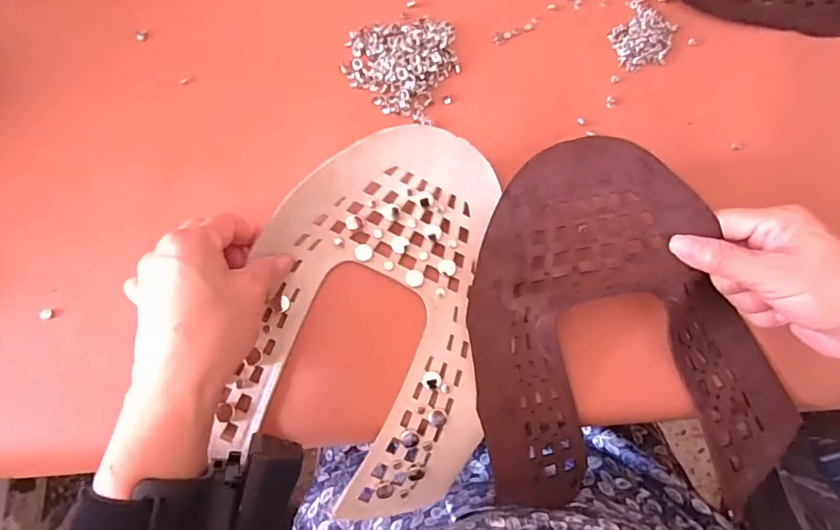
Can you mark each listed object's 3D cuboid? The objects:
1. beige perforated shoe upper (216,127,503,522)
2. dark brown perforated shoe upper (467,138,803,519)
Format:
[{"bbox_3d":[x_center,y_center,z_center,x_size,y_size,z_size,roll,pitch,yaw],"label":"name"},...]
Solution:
[{"bbox_3d":[-0.030,0.031,0.319,0.152,0.054,0.237,10,75,1],"label":"beige perforated shoe upper"},{"bbox_3d":[0.134,0.037,0.326,0.198,0.040,0.227,-3,89,-2],"label":"dark brown perforated shoe upper"}]

